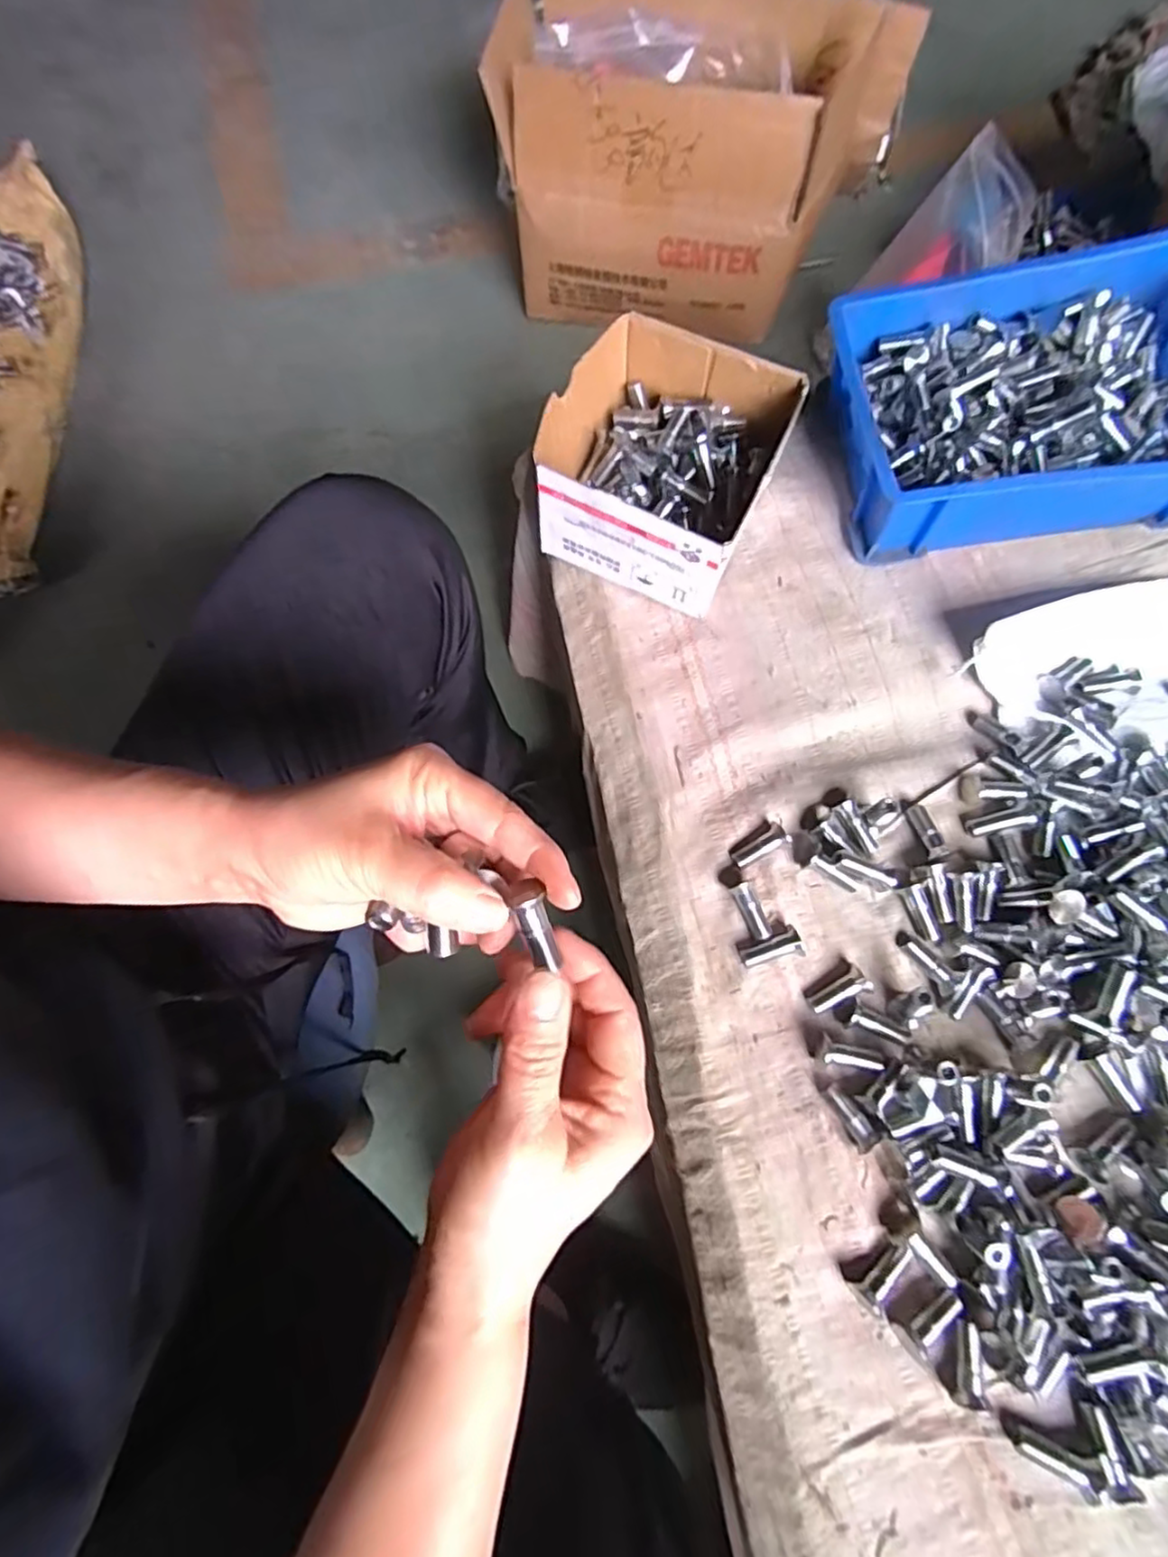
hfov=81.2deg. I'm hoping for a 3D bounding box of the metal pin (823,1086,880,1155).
[{"bbox_3d":[0.144,0.184,0.370,0.012,0.013,0.034,-31,60,-8],"label":"metal pin"}]

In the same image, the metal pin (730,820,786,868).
[{"bbox_3d":[0.106,0.042,0.417,0.035,0.009,0.013,-31,73,-8],"label":"metal pin"}]

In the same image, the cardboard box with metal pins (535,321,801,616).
[{"bbox_3d":[0.054,-0.210,0.465,0.145,0.085,0.150,27,74,10],"label":"cardboard box with metal pins"}]

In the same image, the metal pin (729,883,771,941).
[{"bbox_3d":[0.099,0.079,0.402,0.012,0.013,0.033,-21,72,-5],"label":"metal pin"}]

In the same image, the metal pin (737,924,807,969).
[{"bbox_3d":[0.108,0.099,0.397,0.035,0.011,0.017,-14,72,-3],"label":"metal pin"}]

